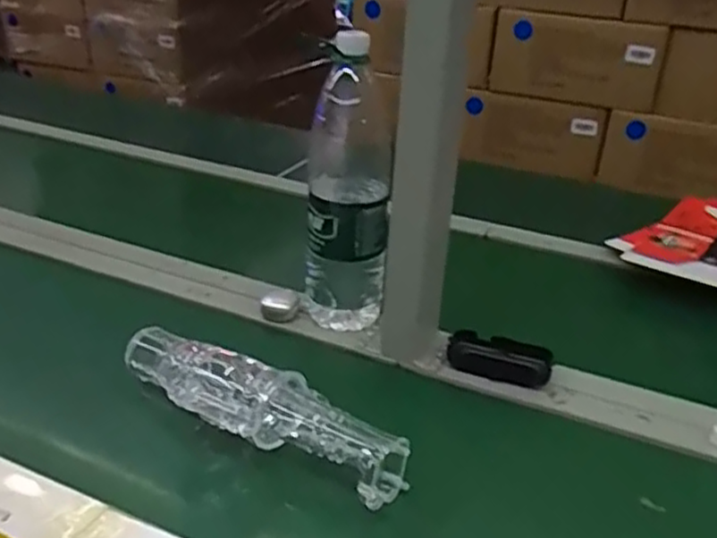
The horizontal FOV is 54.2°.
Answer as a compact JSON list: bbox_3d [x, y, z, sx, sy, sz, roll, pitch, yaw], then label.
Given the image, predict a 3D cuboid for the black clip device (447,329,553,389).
[{"bbox_3d":[0.152,0.097,0.757,0.107,0.031,0.042,14,30,19],"label":"black clip device"}]

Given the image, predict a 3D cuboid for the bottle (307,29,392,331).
[{"bbox_3d":[-0.011,-0.079,0.765,0.090,0.314,0.079,4,28,0],"label":"bottle"}]

